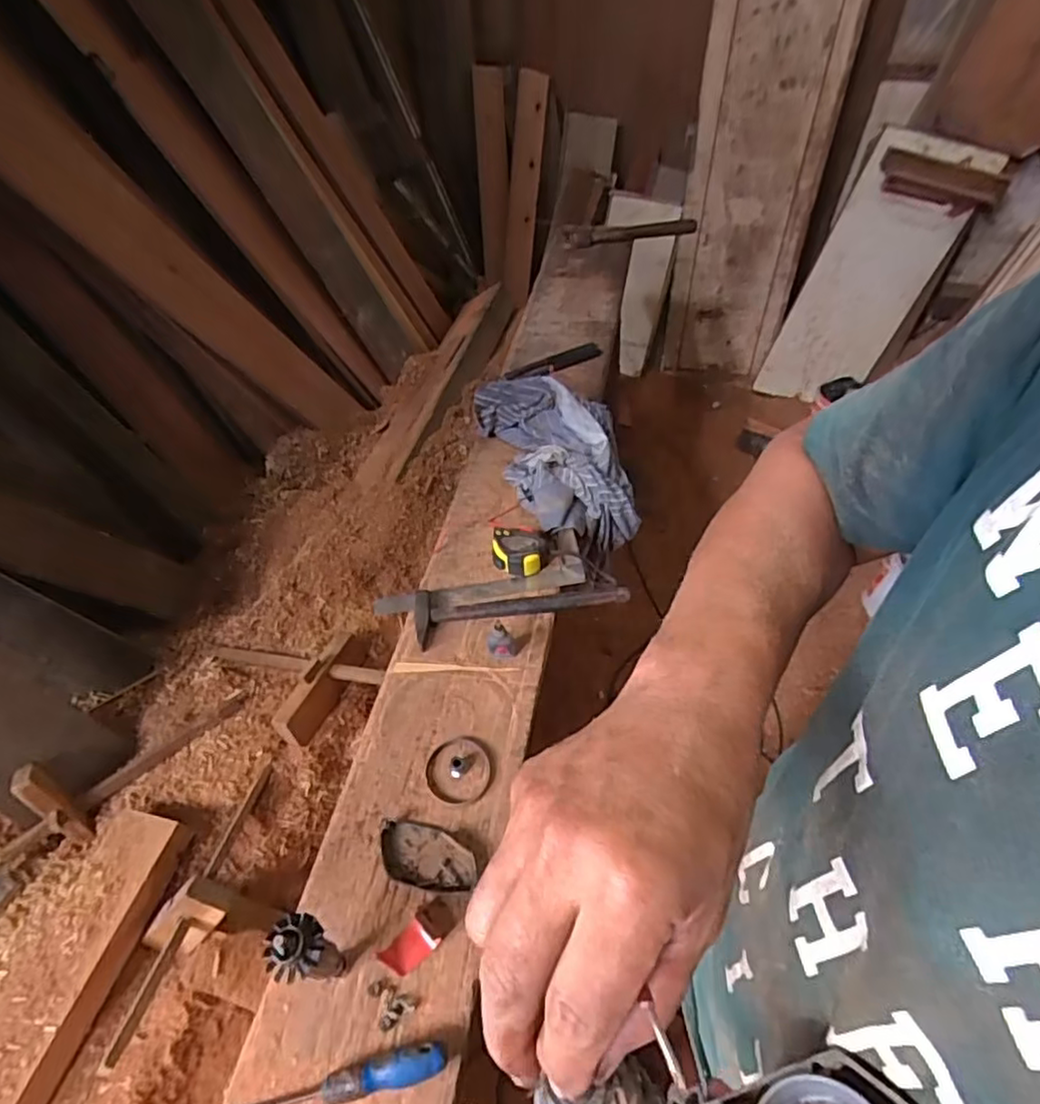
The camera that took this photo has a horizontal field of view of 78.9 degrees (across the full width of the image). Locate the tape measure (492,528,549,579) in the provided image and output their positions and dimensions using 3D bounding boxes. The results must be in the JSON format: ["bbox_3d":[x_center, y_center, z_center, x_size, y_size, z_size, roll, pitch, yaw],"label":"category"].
[{"bbox_3d":[0.001,0.001,0.914,0.082,0.039,0.069,0,49,-1],"label":"tape measure"}]

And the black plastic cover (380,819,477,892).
[{"bbox_3d":[-0.099,0.324,0.671,0.106,0.018,0.060,9,49,8],"label":"black plastic cover"}]

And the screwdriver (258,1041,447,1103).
[{"bbox_3d":[-0.174,0.468,0.549,0.223,0.026,0.027,-16,51,0],"label":"screwdriver"}]

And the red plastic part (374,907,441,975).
[{"bbox_3d":[-0.104,0.376,0.605,0.037,0.022,0.055,35,57,27],"label":"red plastic part"}]

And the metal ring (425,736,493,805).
[{"bbox_3d":[-0.071,0.250,0.730,0.073,0.014,0.074,0,49,0],"label":"metal ring"}]

